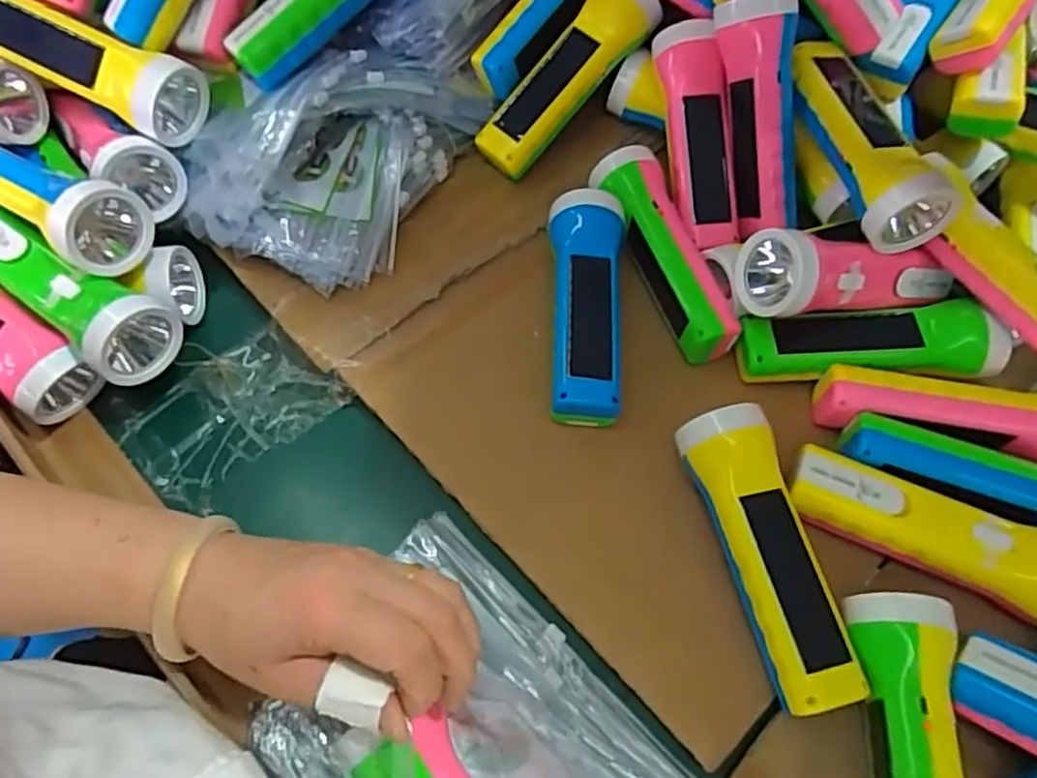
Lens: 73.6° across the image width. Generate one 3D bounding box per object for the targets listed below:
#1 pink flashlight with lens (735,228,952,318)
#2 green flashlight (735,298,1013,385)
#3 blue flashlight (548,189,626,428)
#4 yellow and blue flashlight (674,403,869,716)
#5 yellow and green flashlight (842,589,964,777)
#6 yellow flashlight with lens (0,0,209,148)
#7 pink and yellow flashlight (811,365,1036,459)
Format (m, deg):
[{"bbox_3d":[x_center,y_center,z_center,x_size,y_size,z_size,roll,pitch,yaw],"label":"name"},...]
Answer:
[{"bbox_3d":[0.219,-0.070,0.448,0.156,0.047,0.053,0,61,-17],"label":"pink flashlight with lens"},{"bbox_3d":[0.228,-0.031,0.455,0.158,0.047,0.048,1,62,-2],"label":"green flashlight"},{"bbox_3d":[0.045,-0.054,0.468,0.054,0.052,0.164,1,62,-2],"label":"blue flashlight"},{"bbox_3d":[0.137,0.088,0.378,0.044,0.035,0.159,-13,63,-9],"label":"yellow and blue flashlight"},{"bbox_3d":[0.189,0.183,0.336,0.041,0.045,0.158,6,62,1],"label":"yellow and green flashlight"},{"bbox_3d":[-0.292,-0.220,0.460,0.170,0.051,0.047,25,64,11],"label":"yellow flashlight with lens"},{"bbox_3d":[0.276,0.015,0.432,0.167,0.039,0.048,12,62,4],"label":"pink and yellow flashlight"}]

